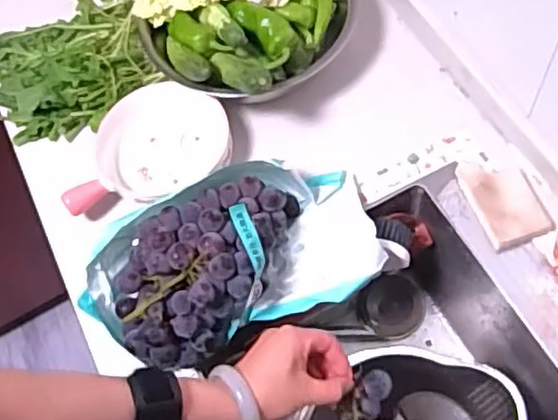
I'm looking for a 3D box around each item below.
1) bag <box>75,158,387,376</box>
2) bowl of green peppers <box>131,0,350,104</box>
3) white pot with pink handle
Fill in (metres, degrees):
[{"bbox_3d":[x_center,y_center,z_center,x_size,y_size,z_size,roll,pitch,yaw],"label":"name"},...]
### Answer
[{"bbox_3d":[-0.041,0.045,0.670,0.298,0.082,0.159,-25,63,-10],"label":"bag"},{"bbox_3d":[-0.052,-0.243,0.815,0.268,0.126,0.272,19,64,13],"label":"bowl of green peppers"},{"bbox_3d":[-0.162,-0.067,0.791,0.209,0.064,0.126,-39,66,-17],"label":"white pot with pink handle"}]

